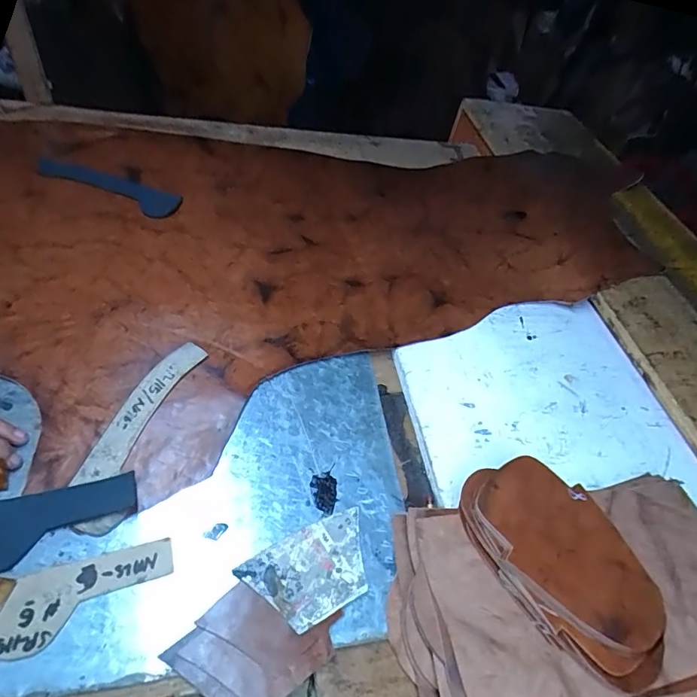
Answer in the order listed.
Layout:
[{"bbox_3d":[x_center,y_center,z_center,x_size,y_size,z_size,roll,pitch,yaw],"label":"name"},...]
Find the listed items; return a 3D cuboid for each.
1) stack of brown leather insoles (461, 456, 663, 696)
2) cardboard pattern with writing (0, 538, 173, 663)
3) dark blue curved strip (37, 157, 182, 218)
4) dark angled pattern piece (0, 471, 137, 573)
[{"bbox_3d":[0.176,0.173,0.361,0.102,0.035,0.169,-21,56,-21],"label":"stack of brown leather insoles"},{"bbox_3d":[-0.205,0.192,0.345,0.124,0.005,0.052,-11,55,-24],"label":"cardboard pattern with writing"},{"bbox_3d":[-0.351,-0.239,0.642,0.201,0.008,0.053,22,56,1],"label":"dark blue curved strip"},{"bbox_3d":[-0.248,0.146,0.367,0.127,0.005,0.056,-7,57,-18],"label":"dark angled pattern piece"}]

